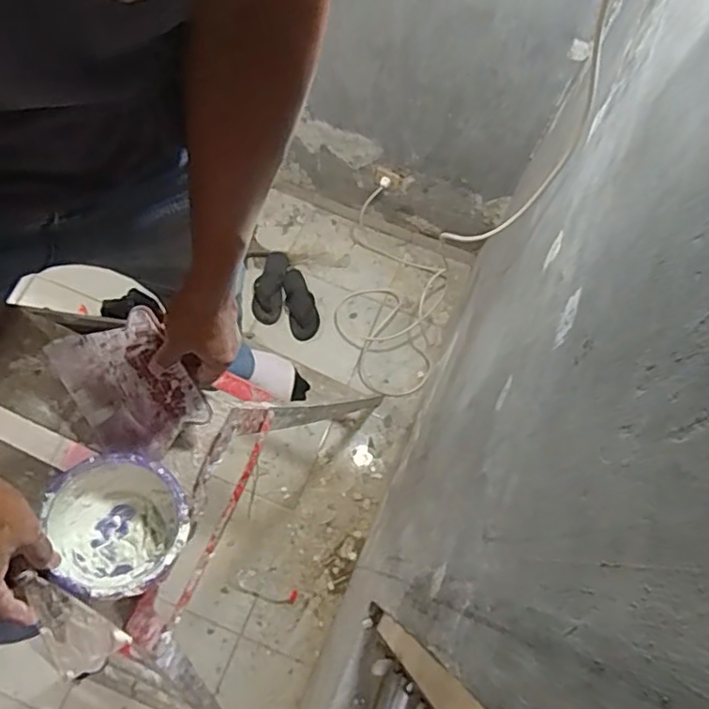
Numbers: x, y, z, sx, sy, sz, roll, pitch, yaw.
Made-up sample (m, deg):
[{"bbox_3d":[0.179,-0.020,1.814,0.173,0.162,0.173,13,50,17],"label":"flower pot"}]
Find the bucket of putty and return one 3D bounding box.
[{"bbox_3d":[-0.222,0.162,0.574,0.125,0.082,0.121,-1,73,2],"label":"bucket of putty"}]

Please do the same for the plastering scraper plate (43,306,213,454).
[{"bbox_3d":[-0.238,0.031,0.629,0.126,0.010,0.144,-28,92,8],"label":"plastering scraper plate"}]

